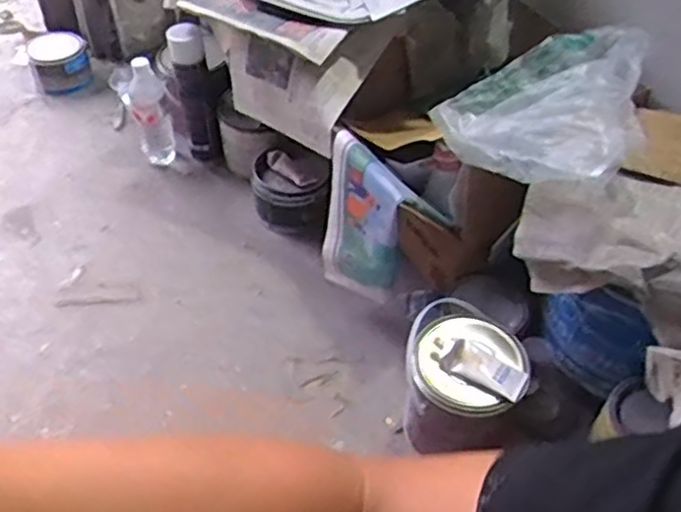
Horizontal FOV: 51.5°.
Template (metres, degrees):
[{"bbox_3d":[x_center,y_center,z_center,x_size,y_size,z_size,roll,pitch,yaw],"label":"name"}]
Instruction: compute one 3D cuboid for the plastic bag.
[{"bbox_3d":[0.296,-0.217,0.950,0.241,0.101,0.282,32,53,25],"label":"plastic bag"}]

